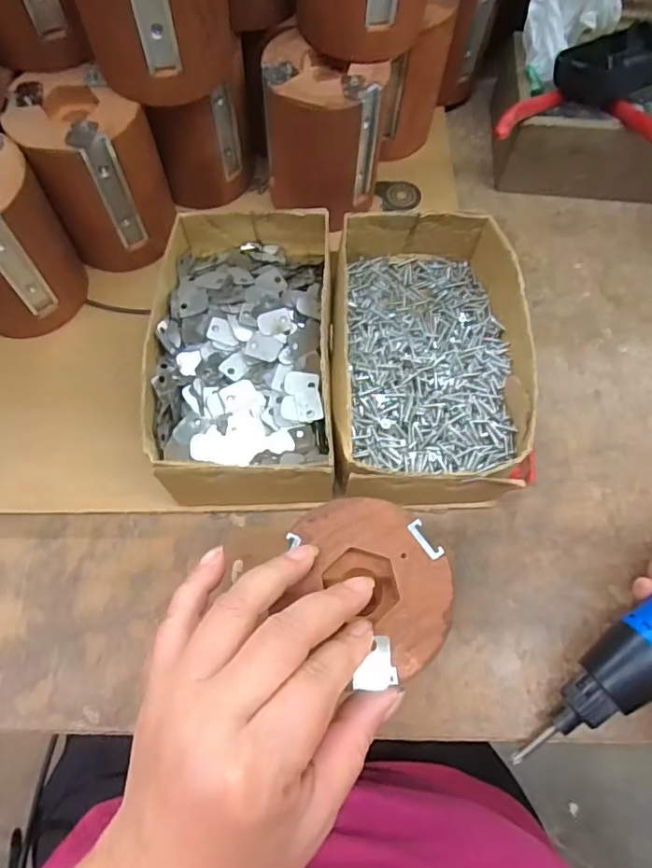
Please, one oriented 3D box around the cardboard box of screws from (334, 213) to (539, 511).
[{"bbox_3d":[0.063,-0.045,0.351,0.119,0.067,0.192,1,68,-1],"label":"cardboard box of screws"}]

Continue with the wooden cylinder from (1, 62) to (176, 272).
[{"bbox_3d":[-0.143,-0.168,0.358,0.073,0.095,0.068,-16,69,-8],"label":"wooden cylinder"}]

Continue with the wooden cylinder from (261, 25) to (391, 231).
[{"bbox_3d":[-0.003,-0.198,0.375,0.078,0.094,0.062,18,69,6],"label":"wooden cylinder"}]

